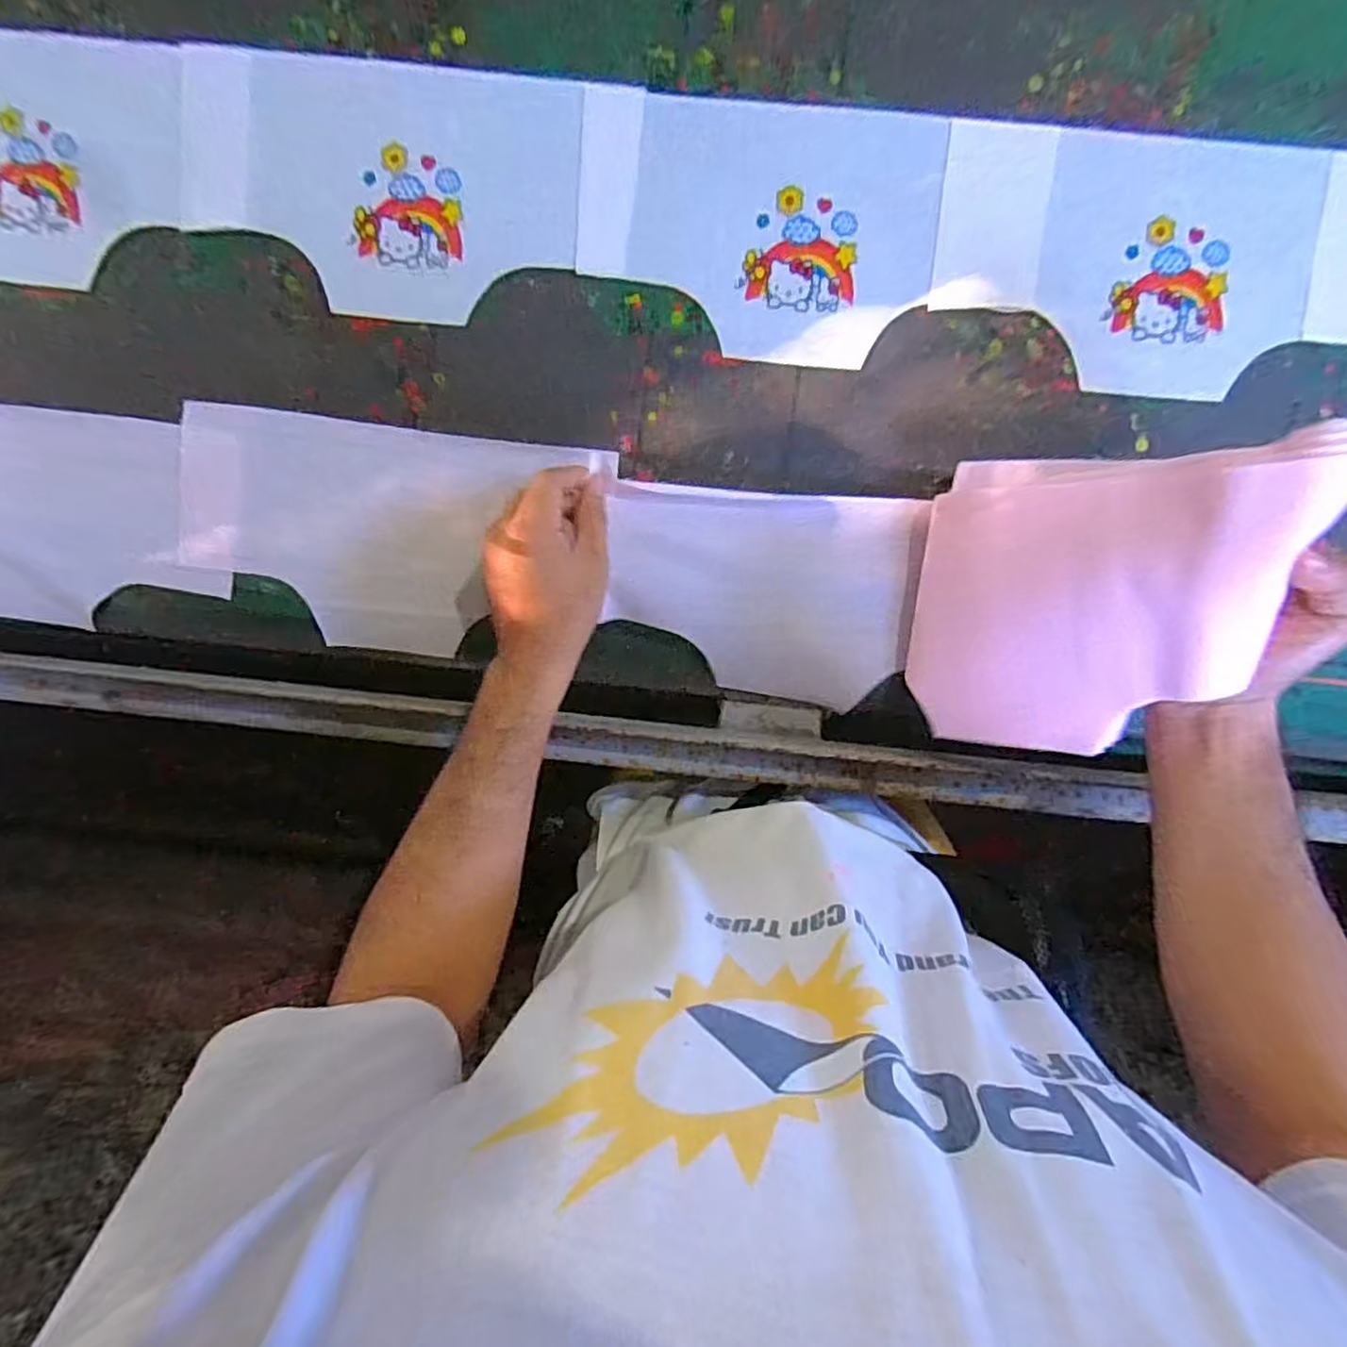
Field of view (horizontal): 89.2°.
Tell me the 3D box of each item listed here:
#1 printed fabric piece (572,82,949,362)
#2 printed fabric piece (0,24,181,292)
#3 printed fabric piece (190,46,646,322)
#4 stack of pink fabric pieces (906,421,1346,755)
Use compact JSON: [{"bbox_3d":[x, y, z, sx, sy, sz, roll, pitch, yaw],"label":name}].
[{"bbox_3d":[0.057,-0.311,0.481,0.247,0.009,0.165,7,99,1],"label":"printed fabric piece"},{"bbox_3d":[-0.495,-0.379,0.498,0.276,0.011,0.168,8,99,1],"label":"printed fabric piece"},{"bbox_3d":[-0.190,-0.342,0.487,0.320,0.008,0.164,7,99,1],"label":"printed fabric piece"},{"bbox_3d":[0.248,-0.038,0.410,0.025,0.208,0.178,-12,104,-39],"label":"stack of pink fabric pieces"}]

